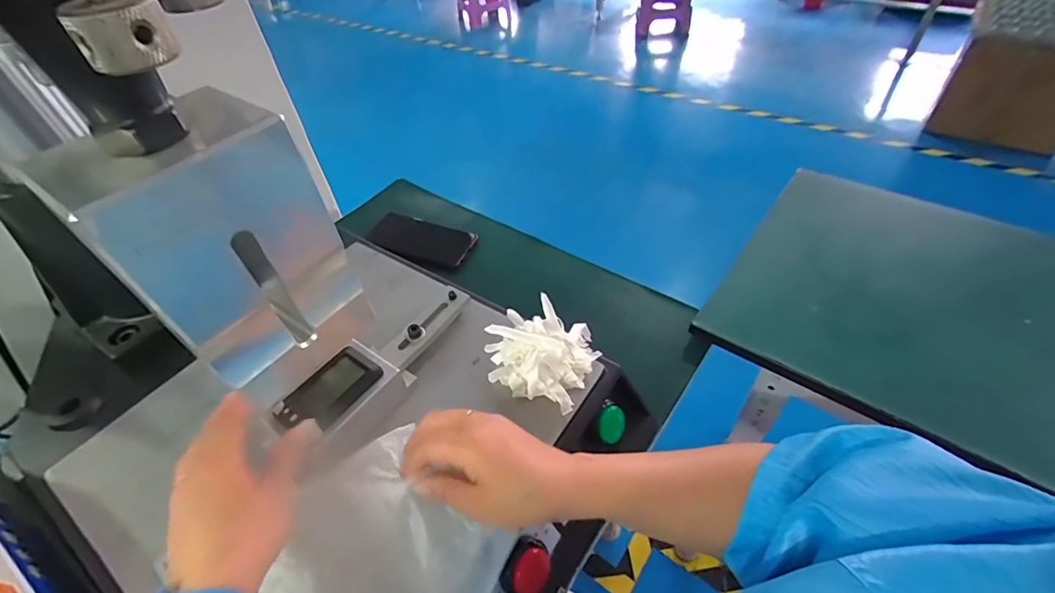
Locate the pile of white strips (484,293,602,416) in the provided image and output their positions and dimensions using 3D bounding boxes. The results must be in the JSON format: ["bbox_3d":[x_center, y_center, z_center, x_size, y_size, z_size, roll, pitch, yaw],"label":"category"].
[{"bbox_3d":[0.016,0.043,0.442,0.094,0.050,0.100,20,52,22],"label":"pile of white strips"}]

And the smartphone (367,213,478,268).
[{"bbox_3d":[-0.164,-0.091,0.723,0.172,0.006,0.076,20,52,21],"label":"smartphone"}]

